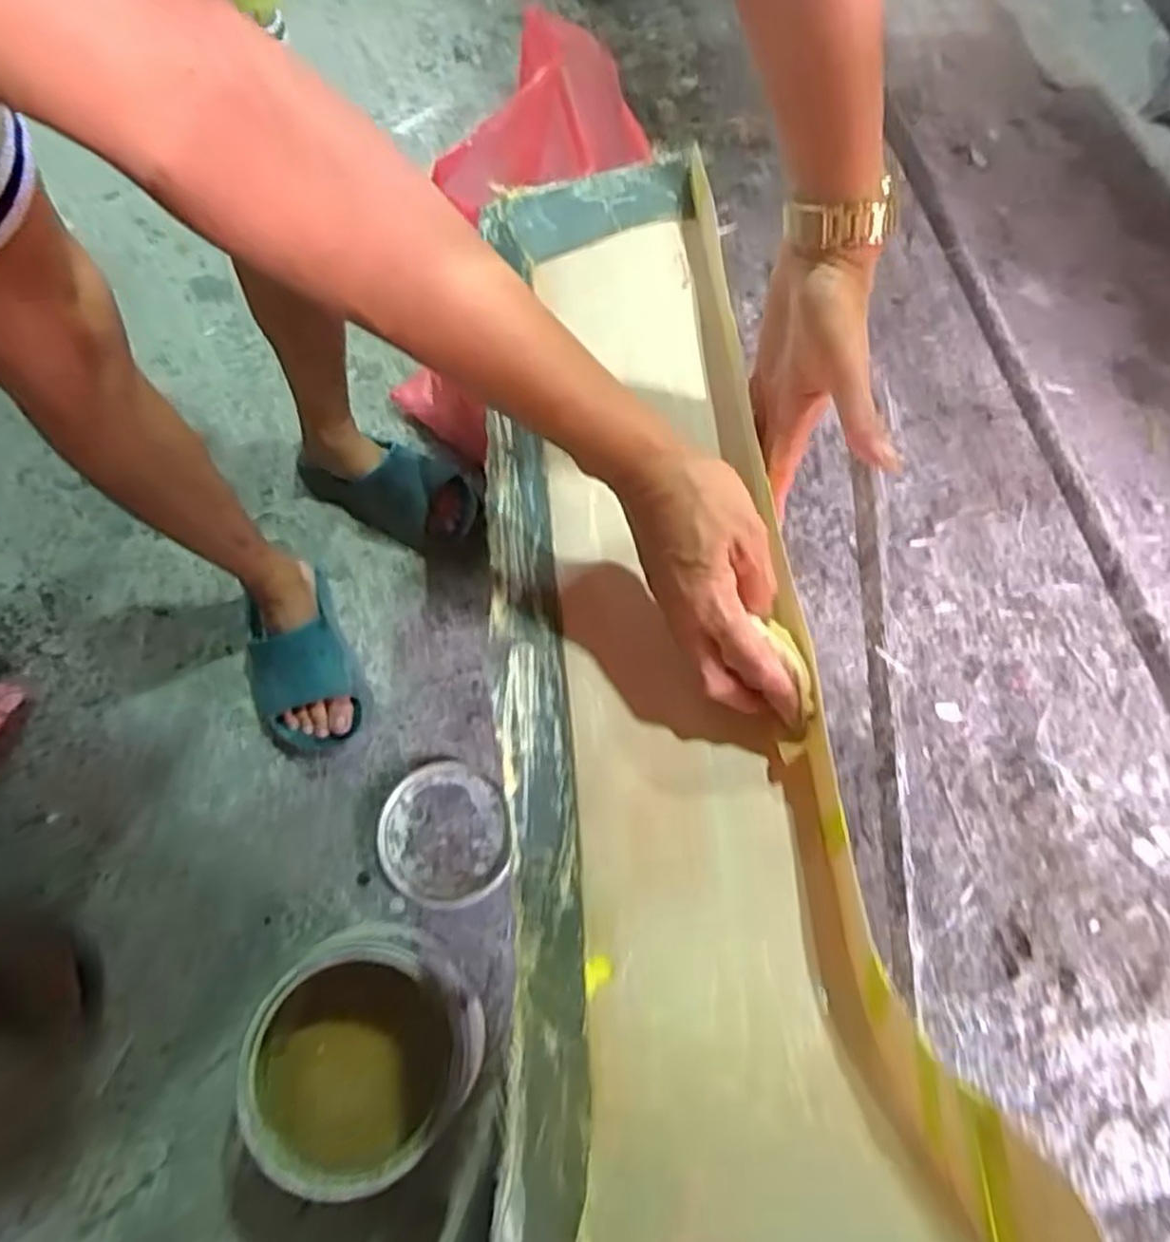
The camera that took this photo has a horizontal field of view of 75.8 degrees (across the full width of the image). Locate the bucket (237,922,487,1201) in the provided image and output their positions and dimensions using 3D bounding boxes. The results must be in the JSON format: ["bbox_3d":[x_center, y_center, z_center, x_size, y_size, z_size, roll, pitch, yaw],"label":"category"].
[{"bbox_3d":[-0.182,0.363,0.629,0.145,0.193,0.157,1,64,-2],"label":"bucket"}]

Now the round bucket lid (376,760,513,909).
[{"bbox_3d":[-0.151,0.229,0.813,0.136,0.019,0.147,1,64,-2],"label":"round bucket lid"}]

